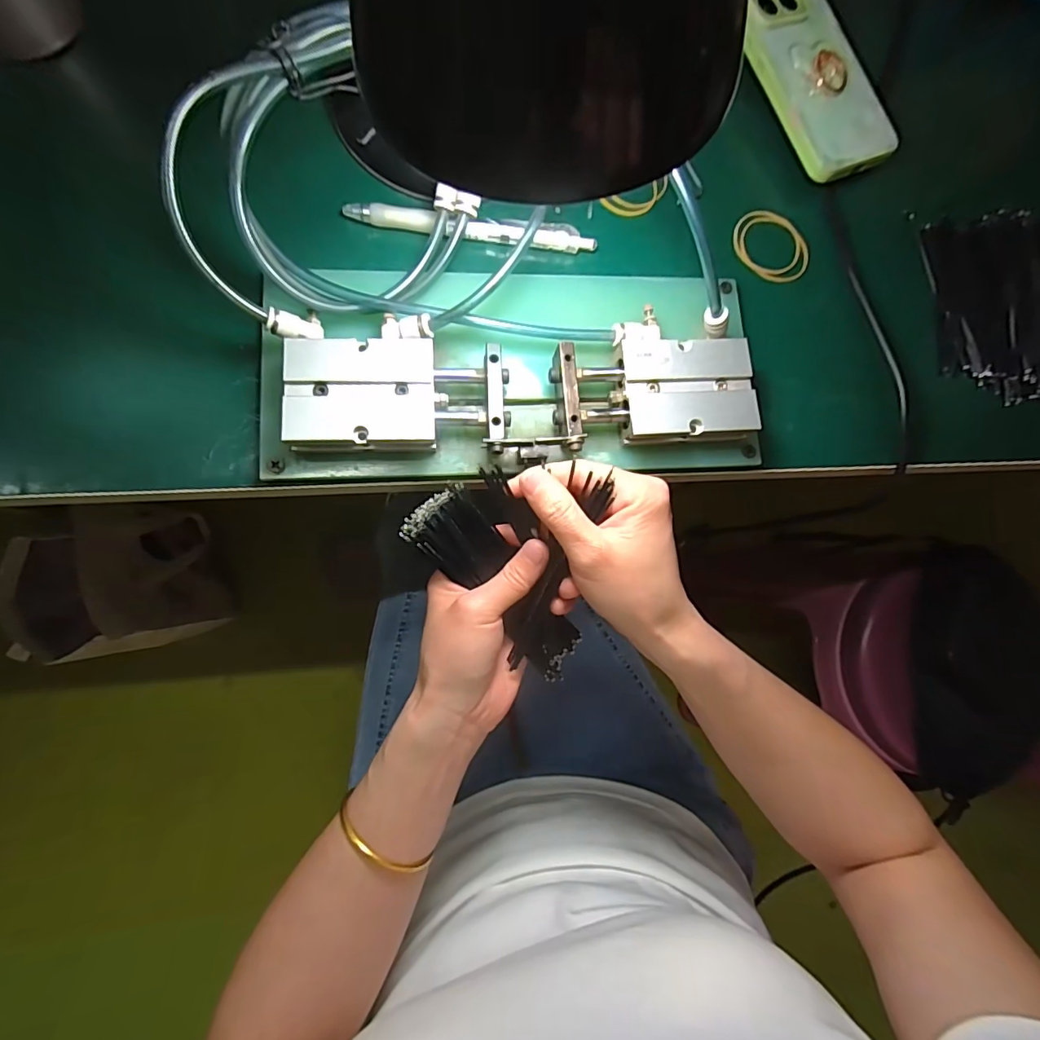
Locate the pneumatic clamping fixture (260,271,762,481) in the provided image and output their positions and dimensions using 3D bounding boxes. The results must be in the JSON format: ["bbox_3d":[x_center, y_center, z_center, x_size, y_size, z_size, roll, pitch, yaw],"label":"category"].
[{"bbox_3d":[0.002,-0.090,0.277,0.276,0.036,0.130,-2,83,-8],"label":"pneumatic clamping fixture"}]

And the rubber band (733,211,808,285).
[{"bbox_3d":[0.167,-0.181,0.326,0.054,0.004,0.046,40,80,-1],"label":"rubber band"}]

